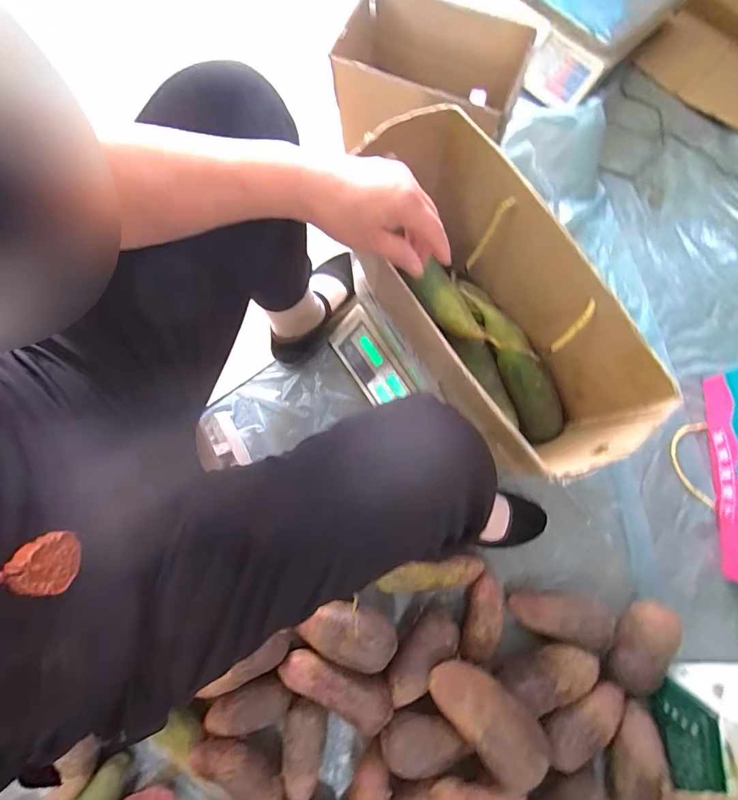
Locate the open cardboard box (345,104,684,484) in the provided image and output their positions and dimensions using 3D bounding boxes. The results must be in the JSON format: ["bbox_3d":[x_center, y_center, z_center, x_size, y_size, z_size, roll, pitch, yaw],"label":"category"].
[{"bbox_3d":[0.130,-0.103,0.453,0.141,0.193,0.374,-35,80,-5],"label":"open cardboard box"}]

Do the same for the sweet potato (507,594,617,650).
[{"bbox_3d":[0.296,0.335,0.609,0.144,0.052,0.063,9,79,3],"label":"sweet potato"}]

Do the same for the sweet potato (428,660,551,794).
[{"bbox_3d":[0.159,0.420,0.525,0.084,0.081,0.162,-44,81,-7],"label":"sweet potato"}]

